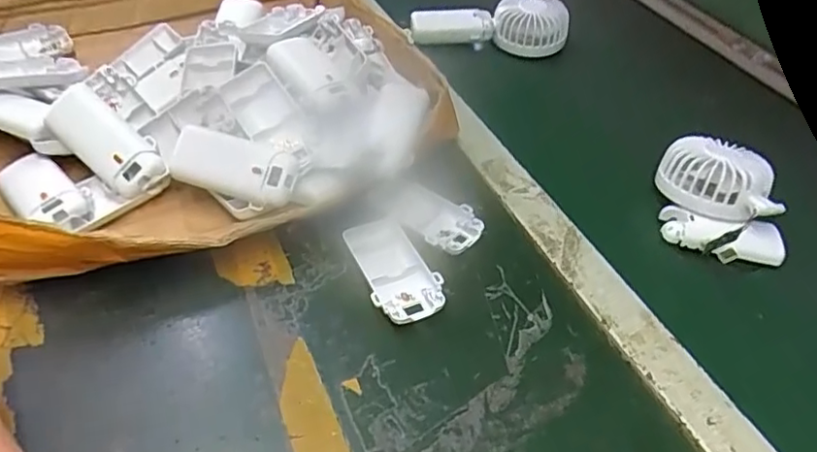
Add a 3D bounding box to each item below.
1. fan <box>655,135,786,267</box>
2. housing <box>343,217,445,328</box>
[{"bbox_3d":[0.260,-0.023,0.500,0.087,0.048,0.110,5,44,0],"label":"fan"},{"bbox_3d":[-0.012,0.033,0.449,0.049,0.015,0.096,-14,47,-19],"label":"housing"}]

